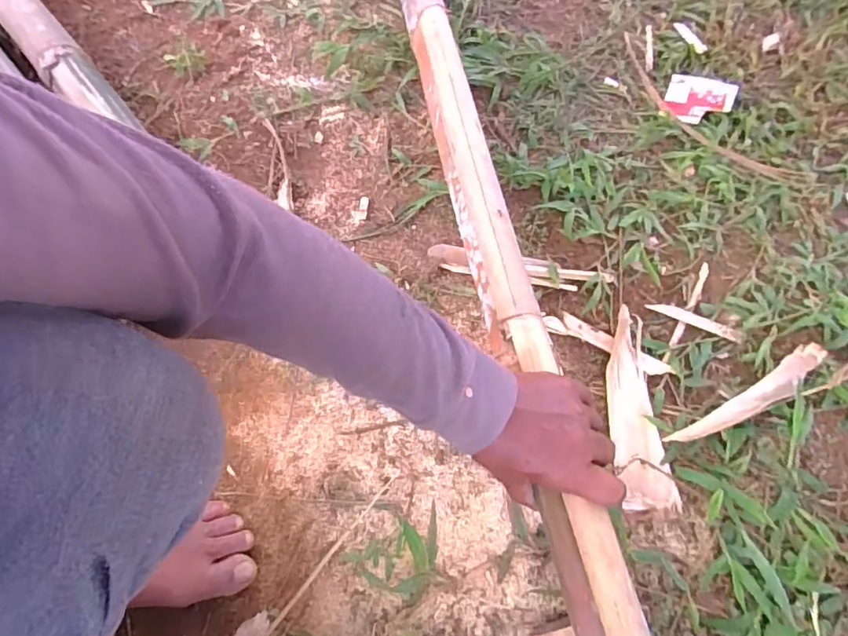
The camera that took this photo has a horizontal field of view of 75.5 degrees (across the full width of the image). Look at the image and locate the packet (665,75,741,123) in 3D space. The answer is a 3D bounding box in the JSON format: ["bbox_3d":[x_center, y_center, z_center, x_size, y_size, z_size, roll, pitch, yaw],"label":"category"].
[{"bbox_3d":[0.386,-0.307,0.769,0.088,0.023,0.086,23,66,9],"label":"packet"}]

